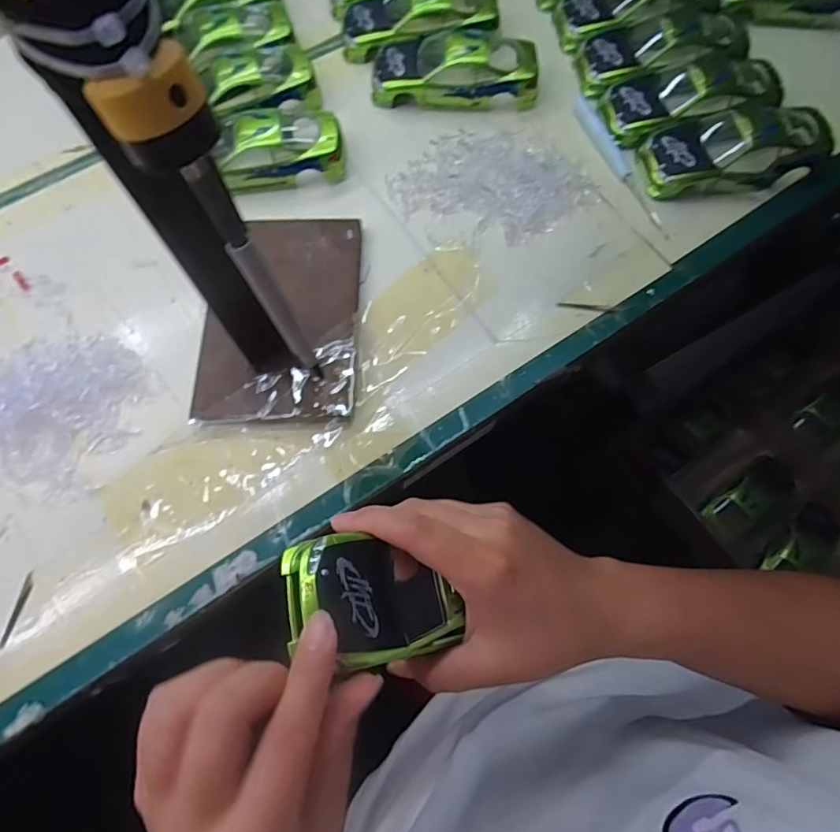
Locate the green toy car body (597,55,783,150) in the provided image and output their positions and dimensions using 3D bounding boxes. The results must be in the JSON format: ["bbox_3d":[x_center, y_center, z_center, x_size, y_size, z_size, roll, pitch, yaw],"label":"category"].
[{"bbox_3d":[0.203,-0.243,0.394,0.126,0.035,0.057,-13,71,-4],"label":"green toy car body"}]

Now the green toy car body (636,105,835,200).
[{"bbox_3d":[0.228,-0.195,0.378,0.126,0.037,0.066,-16,72,-5],"label":"green toy car body"}]

